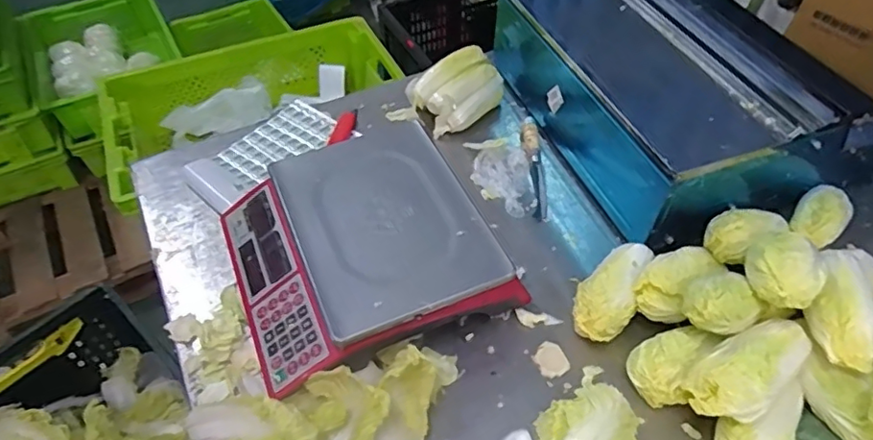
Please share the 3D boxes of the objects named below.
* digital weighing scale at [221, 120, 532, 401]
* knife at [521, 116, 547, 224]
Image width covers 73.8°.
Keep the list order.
[{"bbox_3d":[-0.098,0.032,0.746,0.316,0.112,0.302,-19,52,-16],"label":"digital weighing scale"},{"bbox_3d":[0.154,-0.085,0.912,0.028,0.033,0.195,-1,49,-1],"label":"knife"}]

